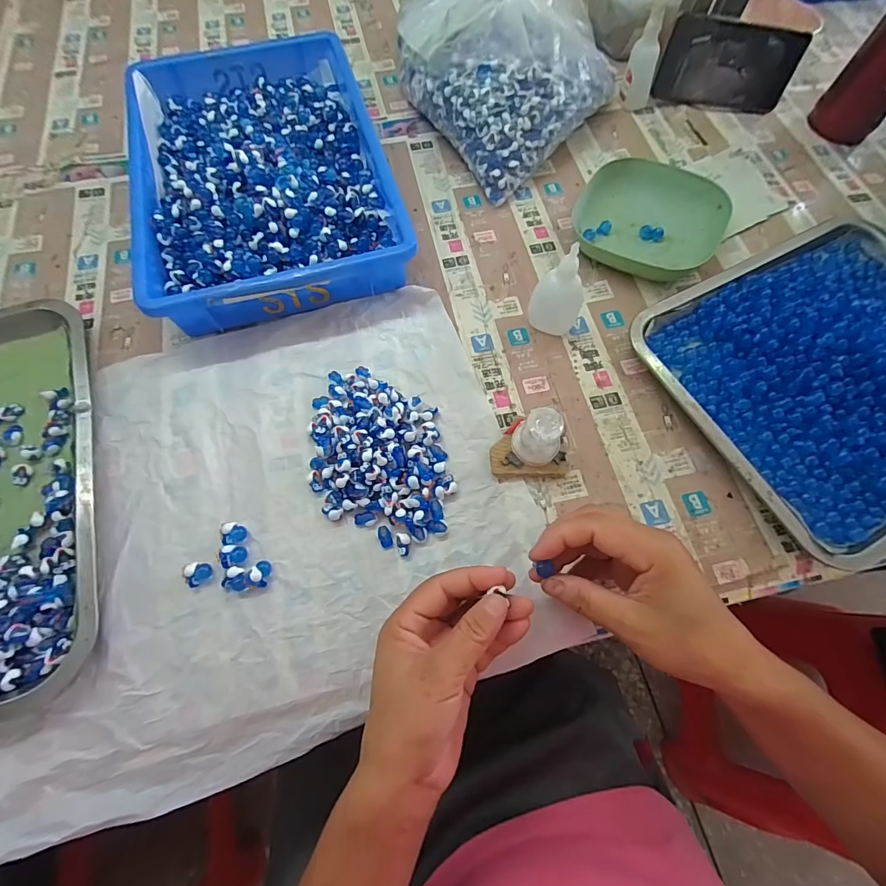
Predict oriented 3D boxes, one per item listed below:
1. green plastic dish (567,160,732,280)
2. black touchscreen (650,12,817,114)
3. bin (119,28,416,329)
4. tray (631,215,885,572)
[{"bbox_3d":[0.219,-0.234,0.447,0.152,0.034,0.119,26,69,8],"label":"green plastic dish"},{"bbox_3d":[0.347,-0.458,0.515,0.162,0.080,0.011,4,46,-5],"label":"black touchscreen"},{"bbox_3d":[-0.192,-0.295,0.451,0.241,0.063,0.373,-16,70,-6],"label":"bin"},{"bbox_3d":[0.362,-0.072,0.374,0.309,0.049,0.267,-25,71,-12],"label":"tray"}]

